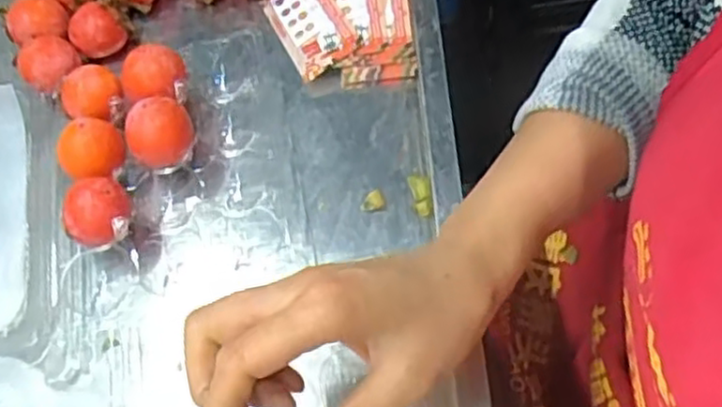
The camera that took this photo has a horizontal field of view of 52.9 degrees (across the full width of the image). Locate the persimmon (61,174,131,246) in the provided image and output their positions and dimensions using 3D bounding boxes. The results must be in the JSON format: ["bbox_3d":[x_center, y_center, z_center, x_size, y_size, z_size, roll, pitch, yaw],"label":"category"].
[{"bbox_3d":[-0.168,0.007,0.466,0.038,0.036,0.042,33,72,23],"label":"persimmon"}]

